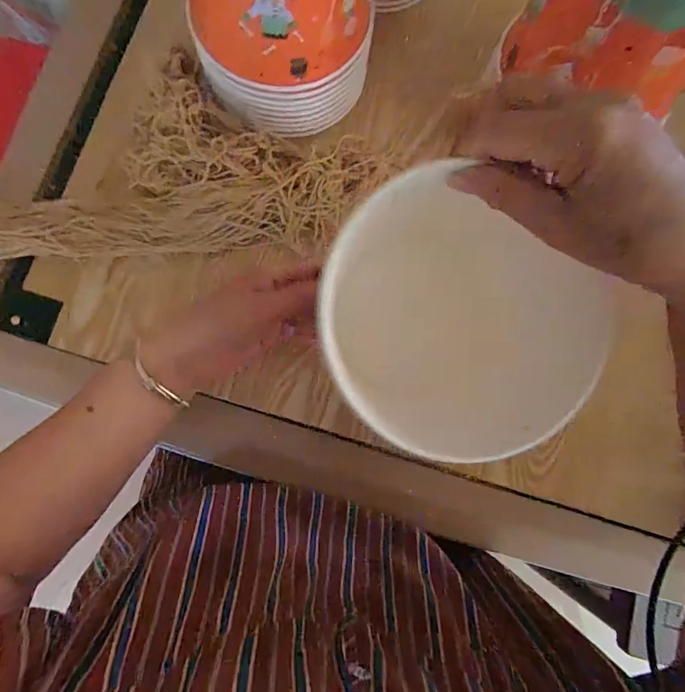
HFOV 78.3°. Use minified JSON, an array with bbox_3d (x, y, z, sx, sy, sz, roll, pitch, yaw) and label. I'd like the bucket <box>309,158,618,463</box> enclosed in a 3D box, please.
[{"bbox_3d":[0.058,-0.008,0.285,0.145,0.138,0.146,0,83,-4],"label":"bucket"}]

